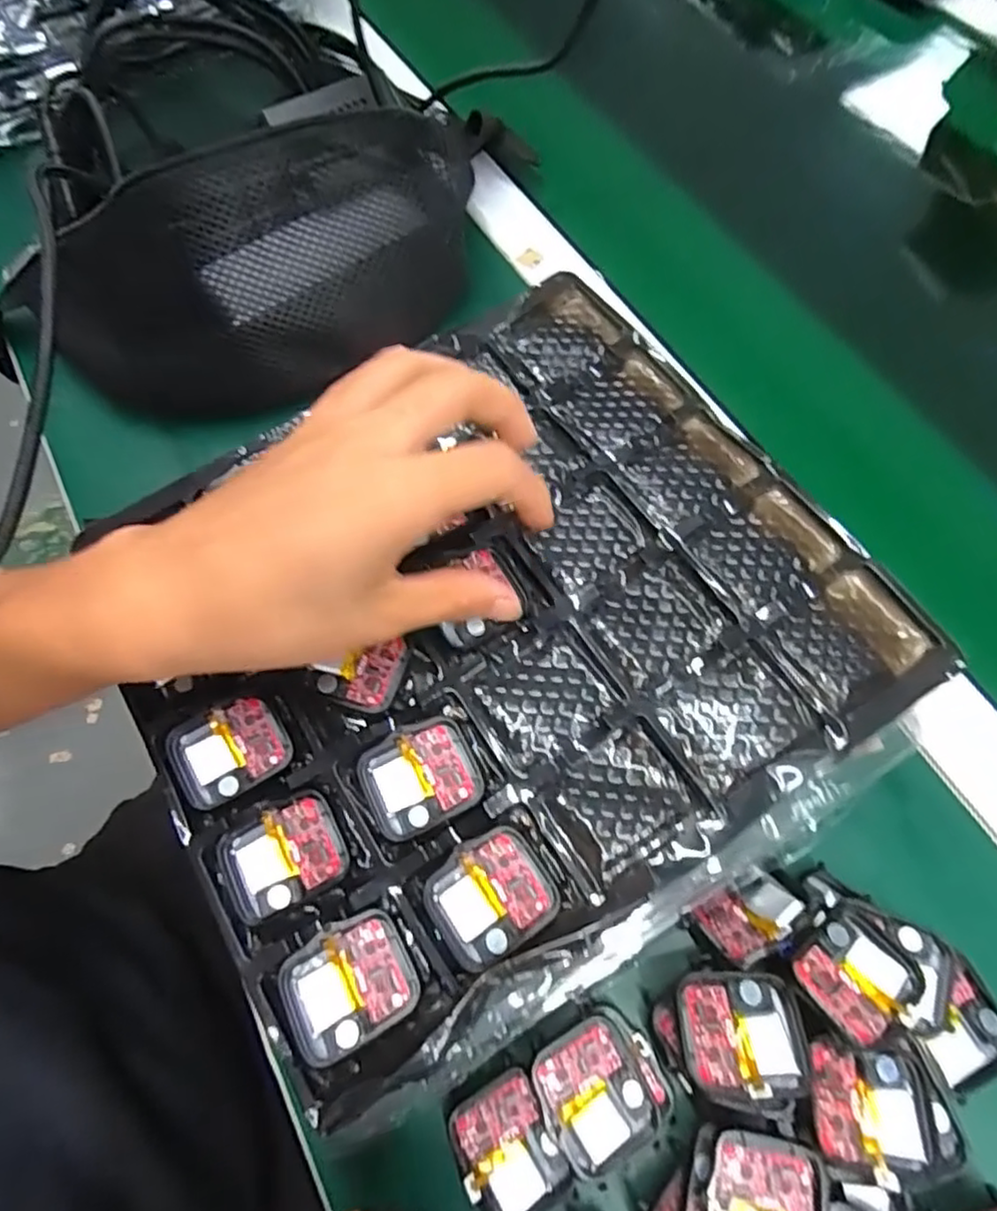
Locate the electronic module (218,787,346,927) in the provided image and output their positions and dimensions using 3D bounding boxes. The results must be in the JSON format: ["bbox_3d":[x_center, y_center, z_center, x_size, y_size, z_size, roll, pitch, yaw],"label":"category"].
[{"bbox_3d":[-0.079,0.091,0.243,0.043,0.006,0.034,-25,68,-10],"label":"electronic module"}]

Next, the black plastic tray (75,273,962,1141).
[{"bbox_3d":[-0.006,0.000,0.278,0.277,0.032,0.256,-31,72,-15],"label":"black plastic tray"}]

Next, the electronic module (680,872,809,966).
[{"bbox_3d":[0.097,0.122,0.257,0.041,0.029,0.006,-25,114,0],"label":"electronic module"}]

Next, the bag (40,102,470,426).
[{"bbox_3d":[-0.114,-0.188,0.362,0.250,0.101,0.117,-25,68,-10],"label":"bag"}]

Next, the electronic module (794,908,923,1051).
[{"bbox_3d":[0.130,0.132,0.242,0.041,0.005,0.035,-25,53,-24],"label":"electronic module"}]

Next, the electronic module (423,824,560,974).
[{"bbox_3d":[-0.003,0.104,0.239,0.042,0.008,0.037,-34,69,-13],"label":"electronic module"}]

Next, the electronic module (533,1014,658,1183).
[{"bbox_3d":[0.034,0.175,0.239,0.035,0.005,0.041,-25,68,-10],"label":"electronic module"}]

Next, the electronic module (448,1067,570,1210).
[{"bbox_3d":[0.003,0.196,0.240,0.033,0.007,0.042,-22,67,-9],"label":"electronic module"}]

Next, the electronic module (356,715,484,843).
[{"bbox_3d":[-0.029,0.065,0.254,0.043,0.009,0.036,-25,68,-10],"label":"electronic module"}]

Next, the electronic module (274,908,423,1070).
[{"bbox_3d":[-0.051,0.128,0.226,0.043,0.009,0.036,-28,68,-11],"label":"electronic module"}]

